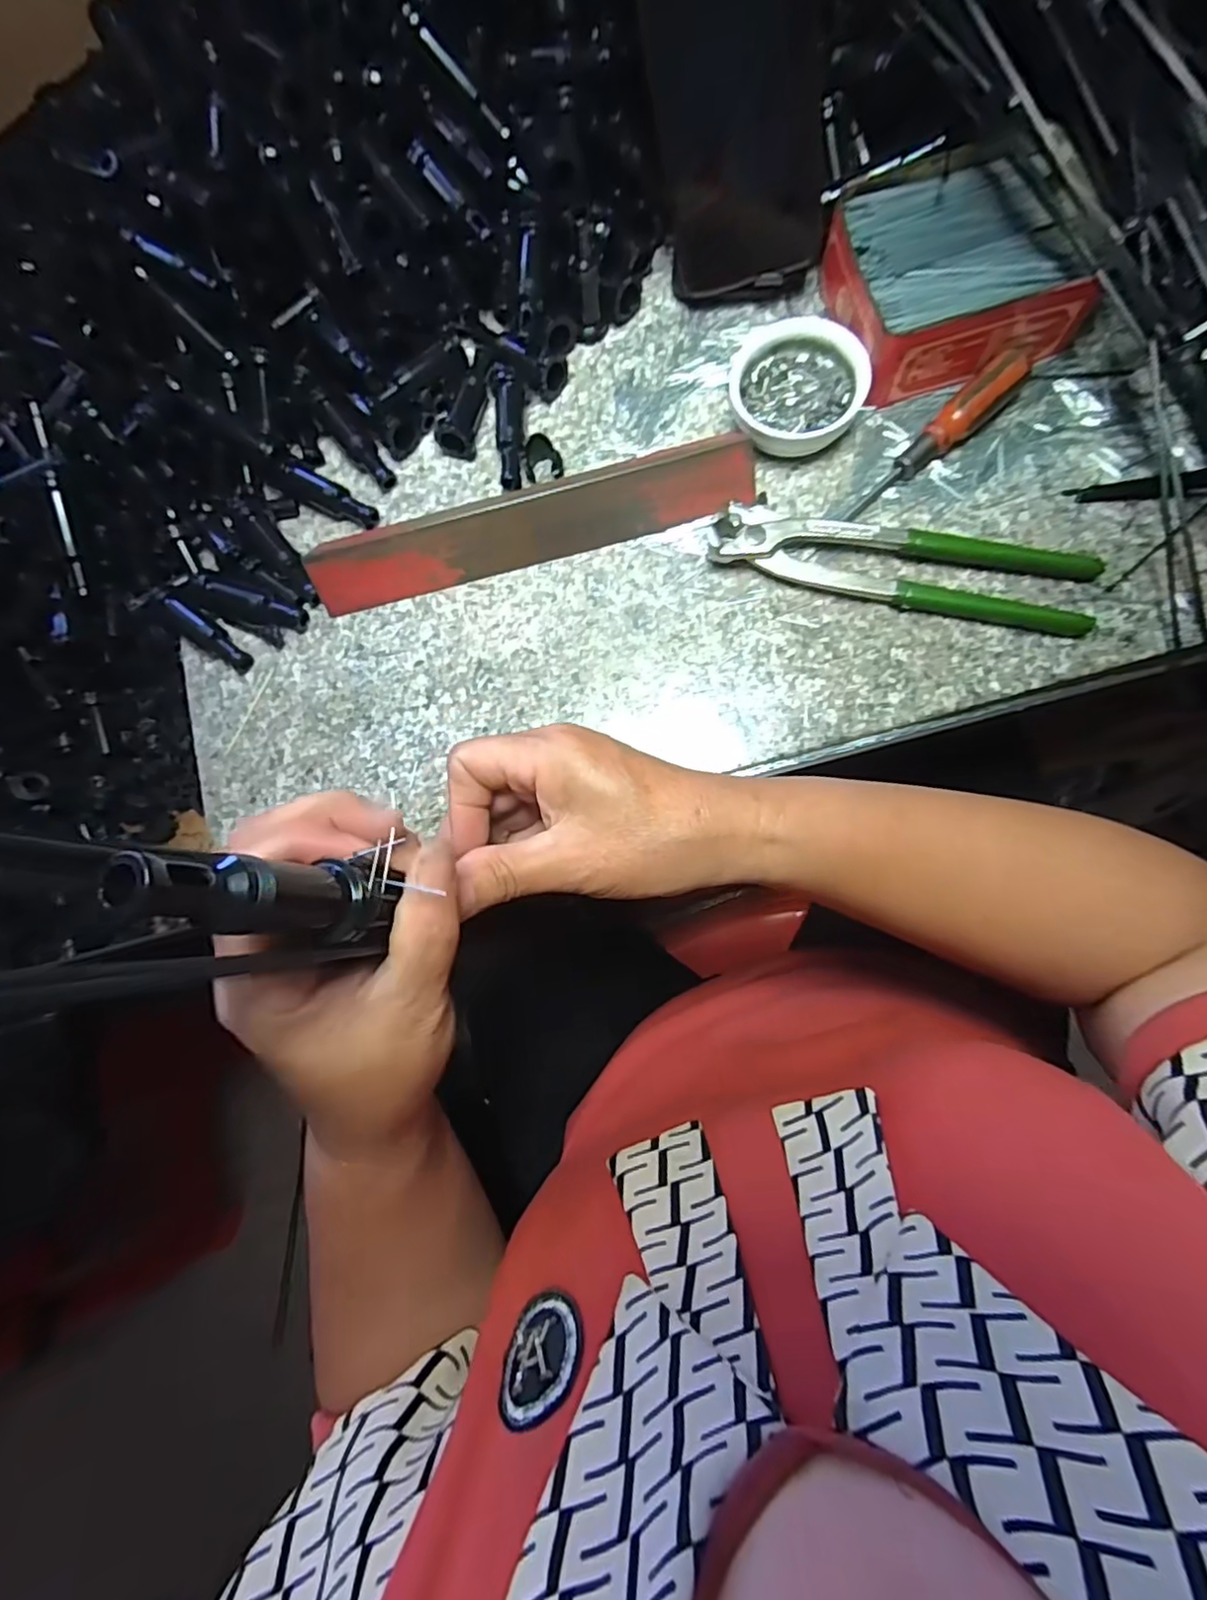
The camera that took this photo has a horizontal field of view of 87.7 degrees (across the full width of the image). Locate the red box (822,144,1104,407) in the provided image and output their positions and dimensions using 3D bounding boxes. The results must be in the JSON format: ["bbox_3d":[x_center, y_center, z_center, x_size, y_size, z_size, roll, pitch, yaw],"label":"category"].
[{"bbox_3d":[0.183,-0.283,0.342,0.111,0.041,0.108,-19,81,3],"label":"red box"}]

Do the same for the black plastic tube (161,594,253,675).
[{"bbox_3d":[-0.236,-0.097,0.372,0.060,0.014,0.015,39,88,-3],"label":"black plastic tube"}]

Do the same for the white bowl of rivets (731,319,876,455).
[{"bbox_3d":[0.107,-0.229,0.351,0.071,0.025,0.071,-1,82,6],"label":"white bowl of rivets"}]

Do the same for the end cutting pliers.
[{"bbox_3d":[0.159,-0.129,0.337,0.194,0.015,0.048,12,84,7],"label":"end cutting pliers"}]

